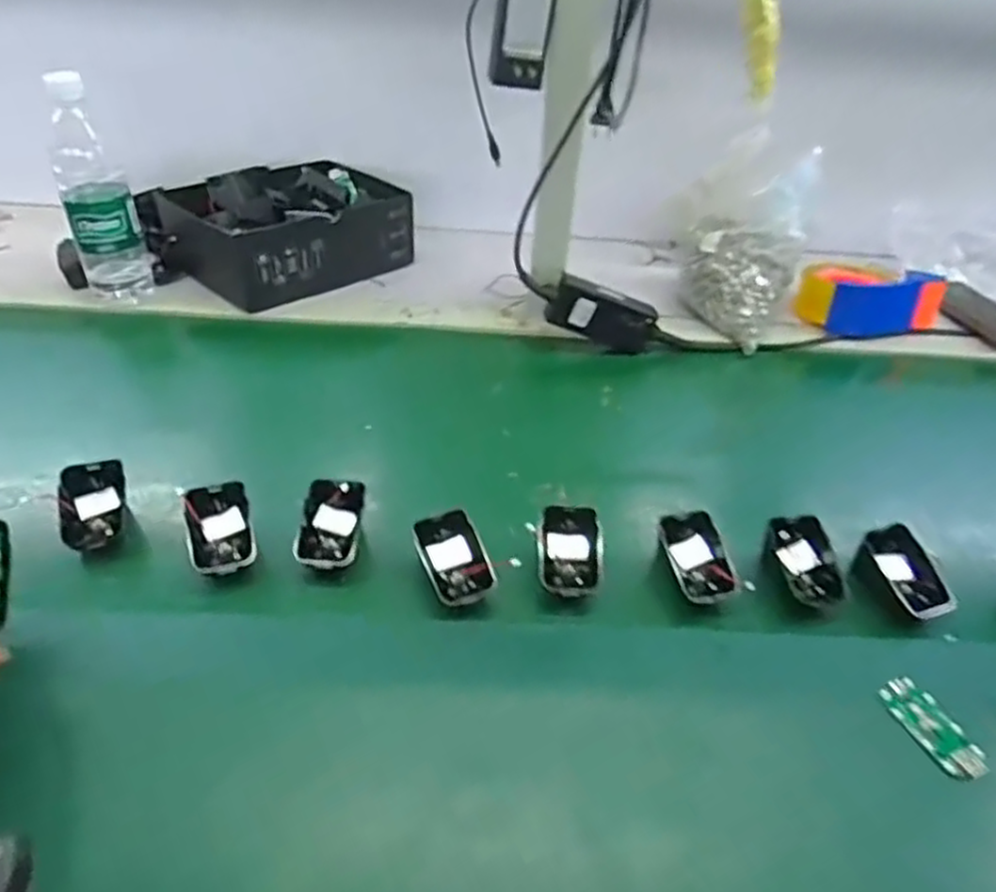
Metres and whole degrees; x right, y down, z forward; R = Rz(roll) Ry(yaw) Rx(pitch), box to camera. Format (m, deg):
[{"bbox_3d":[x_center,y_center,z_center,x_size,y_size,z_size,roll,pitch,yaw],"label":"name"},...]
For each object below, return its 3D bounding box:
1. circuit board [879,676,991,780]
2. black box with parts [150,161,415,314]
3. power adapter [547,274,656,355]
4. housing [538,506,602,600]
[{"bbox_3d":[0.277,0.179,0.463,0.031,0.005,0.067,-15,43,-20],"label":"circuit board"},{"bbox_3d":[-0.247,-0.272,0.887,0.194,0.088,0.261,34,49,31],"label":"black box with parts"},{"bbox_3d":[0.116,-0.139,0.784,0.121,0.056,0.033,18,35,-23],"label":"power adapter"},{"bbox_3d":[0.053,0.077,0.533,0.046,0.019,0.066,7,62,0],"label":"housing"}]

